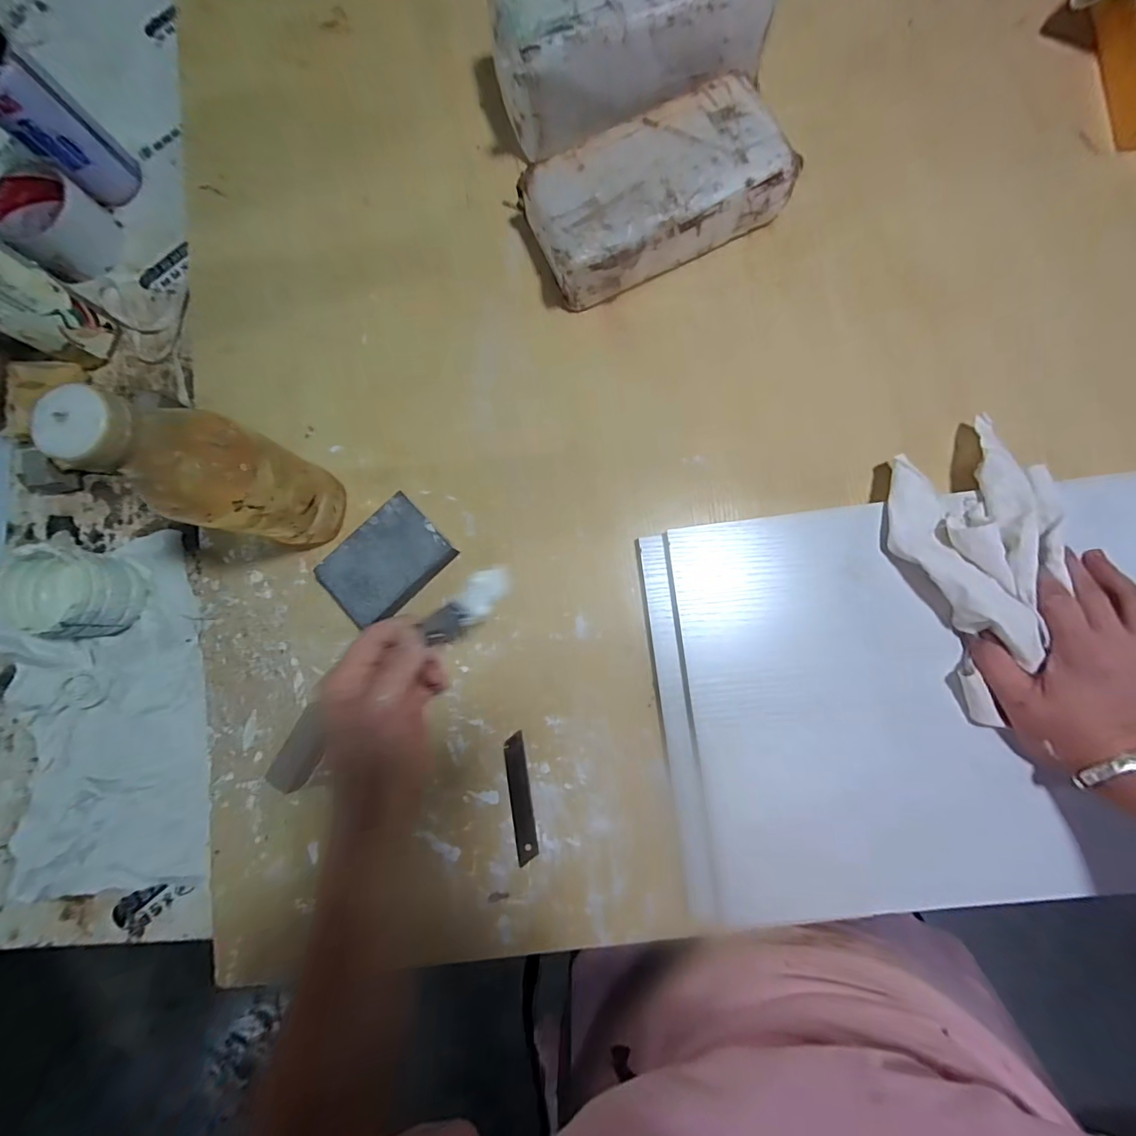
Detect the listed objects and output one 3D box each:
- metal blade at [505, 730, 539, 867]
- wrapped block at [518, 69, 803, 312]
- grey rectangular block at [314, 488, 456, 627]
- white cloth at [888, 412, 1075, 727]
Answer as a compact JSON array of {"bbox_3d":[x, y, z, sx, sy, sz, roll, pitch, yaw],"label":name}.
[{"bbox_3d":[-0.038,0.186,0.396,0.018,0.004,0.098,-9,82,2],"label":"metal blade"},{"bbox_3d":[0.075,-0.316,0.420,0.208,0.065,0.107,-23,82,0],"label":"wrapped block"},{"bbox_3d":[-0.152,-0.004,0.414,0.100,0.026,0.070,-43,82,-2],"label":"grey rectangular block"},{"bbox_3d":[0.313,-0.005,0.358,0.121,0.032,0.193,-23,82,0],"label":"white cloth"}]

